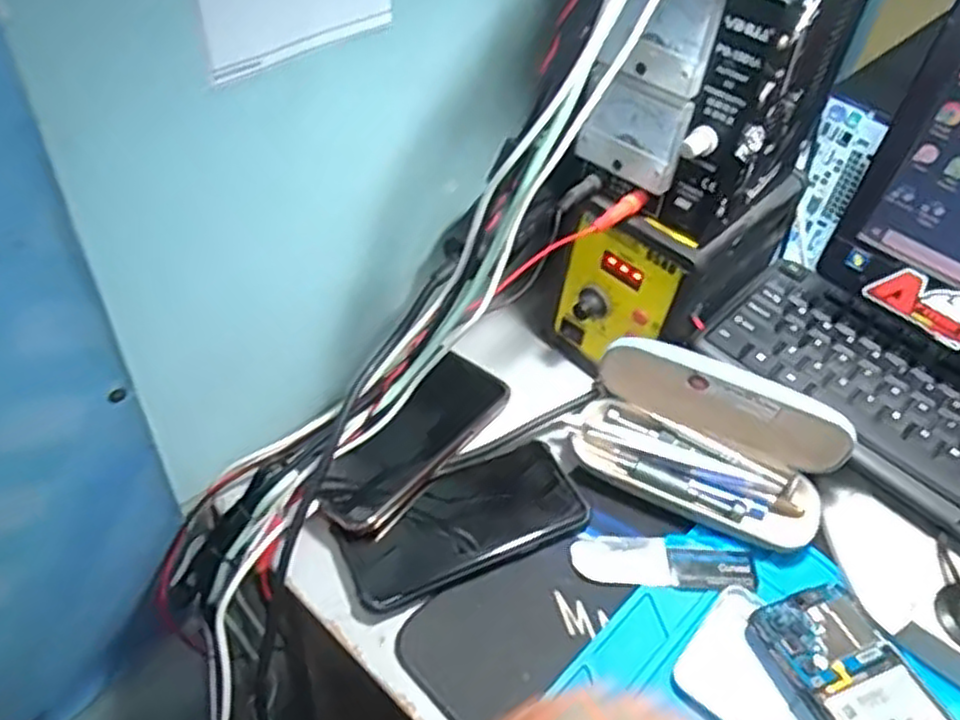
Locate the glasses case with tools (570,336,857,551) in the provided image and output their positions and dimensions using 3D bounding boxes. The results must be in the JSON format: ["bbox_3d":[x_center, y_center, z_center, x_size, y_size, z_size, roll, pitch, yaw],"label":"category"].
[{"bbox_3d":[0.147,0.051,0.482,0.157,0.076,0.076,22,49,13],"label":"glasses case with tools"}]

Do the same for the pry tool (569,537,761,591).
[{"bbox_3d":[0.112,0.125,0.462,0.111,0.005,0.029,3,47,-4],"label":"pry tool"}]

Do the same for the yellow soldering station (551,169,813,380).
[{"bbox_3d":[0.137,-0.069,0.547,0.095,0.129,0.164,38,54,25],"label":"yellow soldering station"}]

